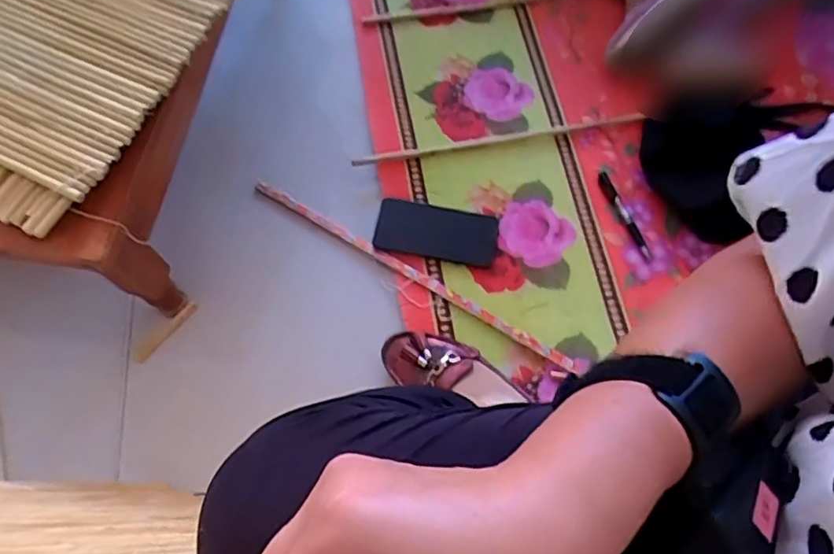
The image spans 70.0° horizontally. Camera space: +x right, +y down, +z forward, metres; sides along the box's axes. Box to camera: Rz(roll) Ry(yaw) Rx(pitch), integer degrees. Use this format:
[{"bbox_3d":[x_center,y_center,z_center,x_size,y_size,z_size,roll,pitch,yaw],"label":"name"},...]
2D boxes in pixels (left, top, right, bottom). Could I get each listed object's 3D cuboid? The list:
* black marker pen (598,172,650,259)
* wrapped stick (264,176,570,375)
[{"bbox_3d":[0.277,-0.083,0.794,0.017,0.009,0.127,-29,88,-10],"label":"black marker pen"},{"bbox_3d":[-0.014,-0.009,0.775,0.472,0.014,0.019,30,72,12],"label":"wrapped stick"}]

